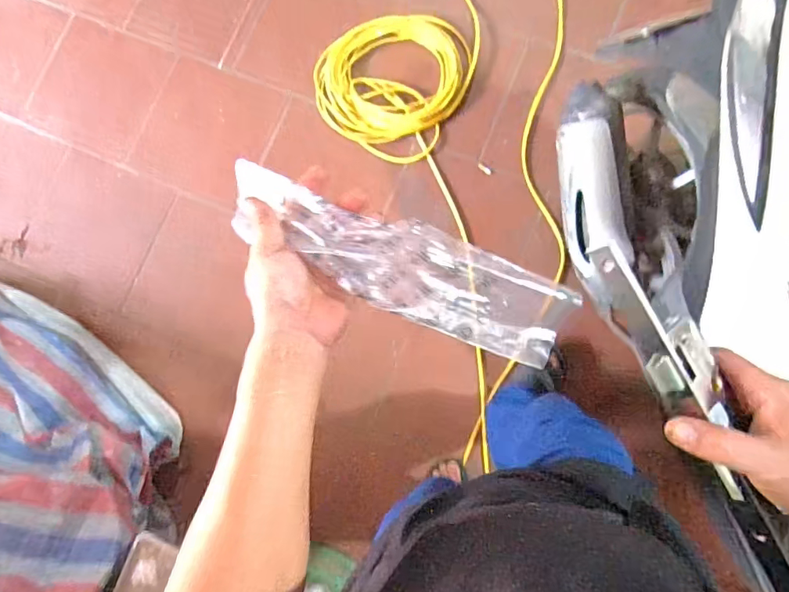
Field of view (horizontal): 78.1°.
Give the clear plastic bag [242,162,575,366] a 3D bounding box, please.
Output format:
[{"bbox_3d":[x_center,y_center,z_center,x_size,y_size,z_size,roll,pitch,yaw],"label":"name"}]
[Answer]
[{"bbox_3d":[-0.002,-0.029,0.398,0.293,0.037,0.070,24,92,2],"label":"clear plastic bag"}]

